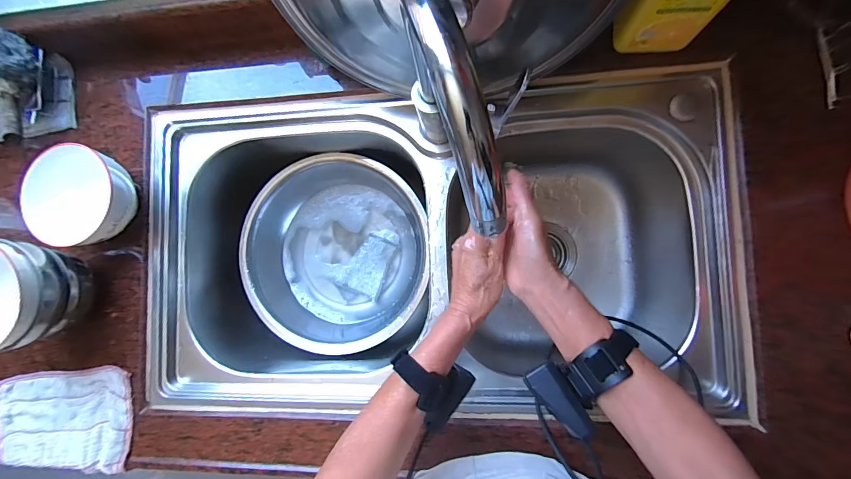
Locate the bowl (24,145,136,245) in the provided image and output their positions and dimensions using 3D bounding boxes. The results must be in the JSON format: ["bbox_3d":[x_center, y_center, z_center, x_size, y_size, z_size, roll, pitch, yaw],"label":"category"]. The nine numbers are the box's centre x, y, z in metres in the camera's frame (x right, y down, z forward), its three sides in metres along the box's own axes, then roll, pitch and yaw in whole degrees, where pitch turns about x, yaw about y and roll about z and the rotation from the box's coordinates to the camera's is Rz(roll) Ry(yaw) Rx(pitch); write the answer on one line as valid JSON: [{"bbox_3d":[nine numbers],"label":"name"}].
[{"bbox_3d":[-0.448,-0.055,0.514,0.113,0.079,0.124,-1,86,8],"label":"bowl"}]

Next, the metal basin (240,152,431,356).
[{"bbox_3d":[-0.161,0.027,0.670,0.281,0.096,0.310,-10,85,7],"label":"metal basin"}]

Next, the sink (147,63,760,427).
[{"bbox_3d":[0.003,0.018,0.589,0.769,0.205,0.422,-2,86,8],"label":"sink"}]

